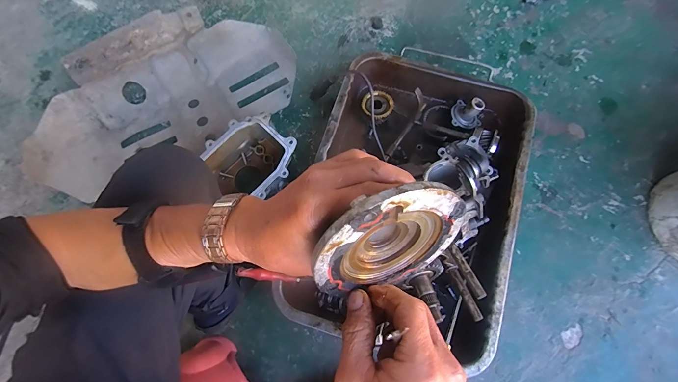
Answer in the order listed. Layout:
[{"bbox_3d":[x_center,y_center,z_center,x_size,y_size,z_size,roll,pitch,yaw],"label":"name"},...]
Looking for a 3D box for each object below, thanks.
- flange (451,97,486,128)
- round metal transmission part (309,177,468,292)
[{"bbox_3d":[0.320,-0.193,0.755,0.080,0.051,0.079,34,78,10],"label":"flange"},{"bbox_3d":[0.035,0.032,0.216,0.110,0.102,0.016,0,41,-29],"label":"round metal transmission part"}]

